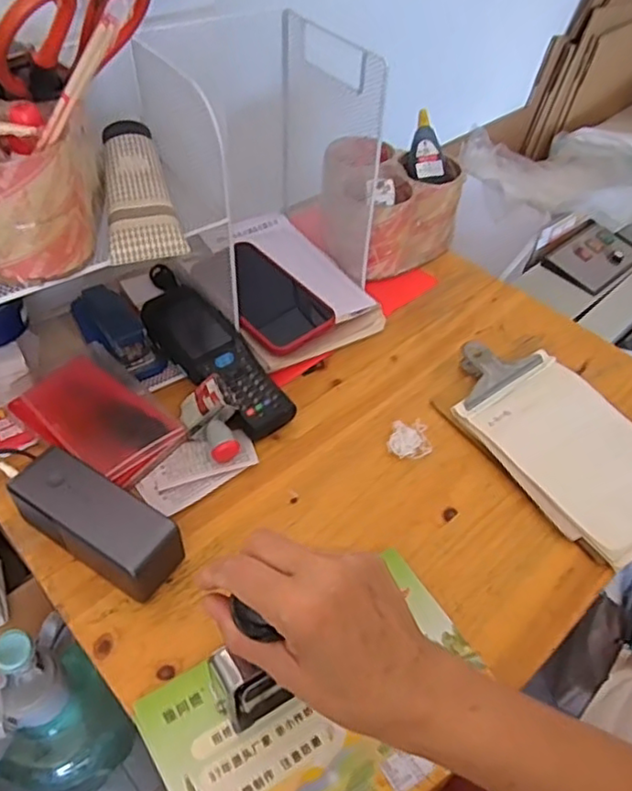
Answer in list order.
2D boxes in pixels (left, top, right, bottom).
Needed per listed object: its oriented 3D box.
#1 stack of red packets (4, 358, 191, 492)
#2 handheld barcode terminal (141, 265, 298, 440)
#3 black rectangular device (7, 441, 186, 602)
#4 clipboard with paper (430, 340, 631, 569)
[{"bbox_3d":[-0.188,0.021,0.556,0.129,0.025,0.082,31,54,22],"label":"stack of red packets"},{"bbox_3d":[-0.094,-0.035,0.606,0.067,0.034,0.181,-30,57,-27],"label":"handheld barcode terminal"},{"bbox_3d":[-0.163,0.099,0.484,0.136,0.054,0.051,26,52,18],"label":"black rectangular device"},{"bbox_3d":[0.222,0.034,0.581,0.142,0.022,0.228,-25,55,-24],"label":"clipboard with paper"}]

